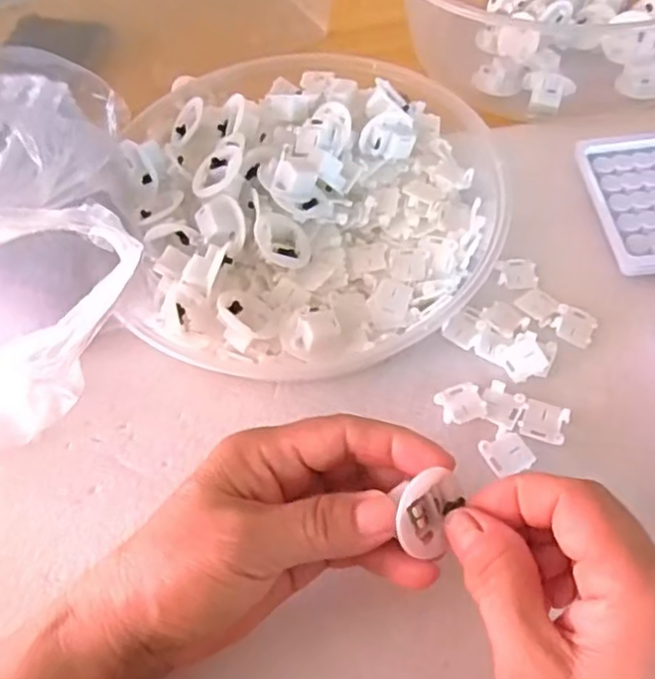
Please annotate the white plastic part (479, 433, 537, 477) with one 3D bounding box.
[{"bbox_3d":[0.085,0.053,0.315,0.021,0.004,0.019,-23,60,-9],"label":"white plastic part"}]

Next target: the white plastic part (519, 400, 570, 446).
[{"bbox_3d":[0.104,0.039,0.324,0.022,0.004,0.020,18,63,16],"label":"white plastic part"}]

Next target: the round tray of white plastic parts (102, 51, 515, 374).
[{"bbox_3d":[-0.008,-0.089,0.379,0.204,0.044,0.223,-2,59,4],"label":"round tray of white plastic parts"}]

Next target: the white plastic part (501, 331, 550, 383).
[{"bbox_3d":[0.099,0.009,0.343,0.022,0.004,0.022,-18,59,-5],"label":"white plastic part"}]

